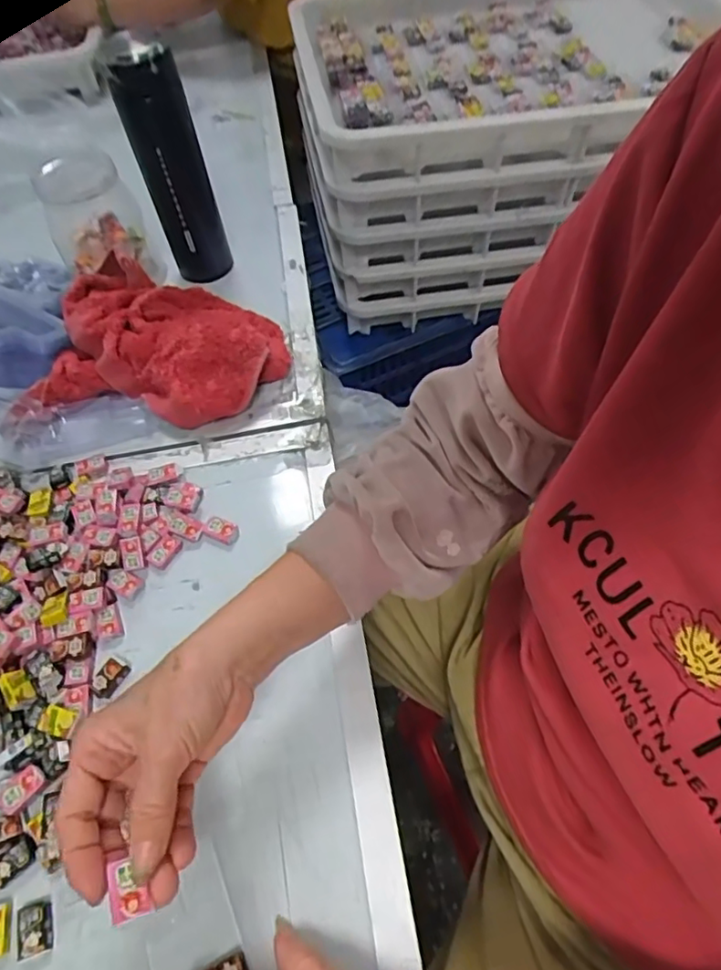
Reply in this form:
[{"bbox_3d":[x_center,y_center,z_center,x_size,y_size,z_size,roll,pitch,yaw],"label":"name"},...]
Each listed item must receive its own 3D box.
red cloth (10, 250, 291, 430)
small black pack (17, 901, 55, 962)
[{"bbox_3d":[-0.196,-0.142,0.566,0.246,0.061,0.177,-1,56,5],"label":"red cloth"},{"bbox_3d":[-0.190,0.258,0.337,0.018,0.010,0.026,-19,56,-8],"label":"small black pack"}]

